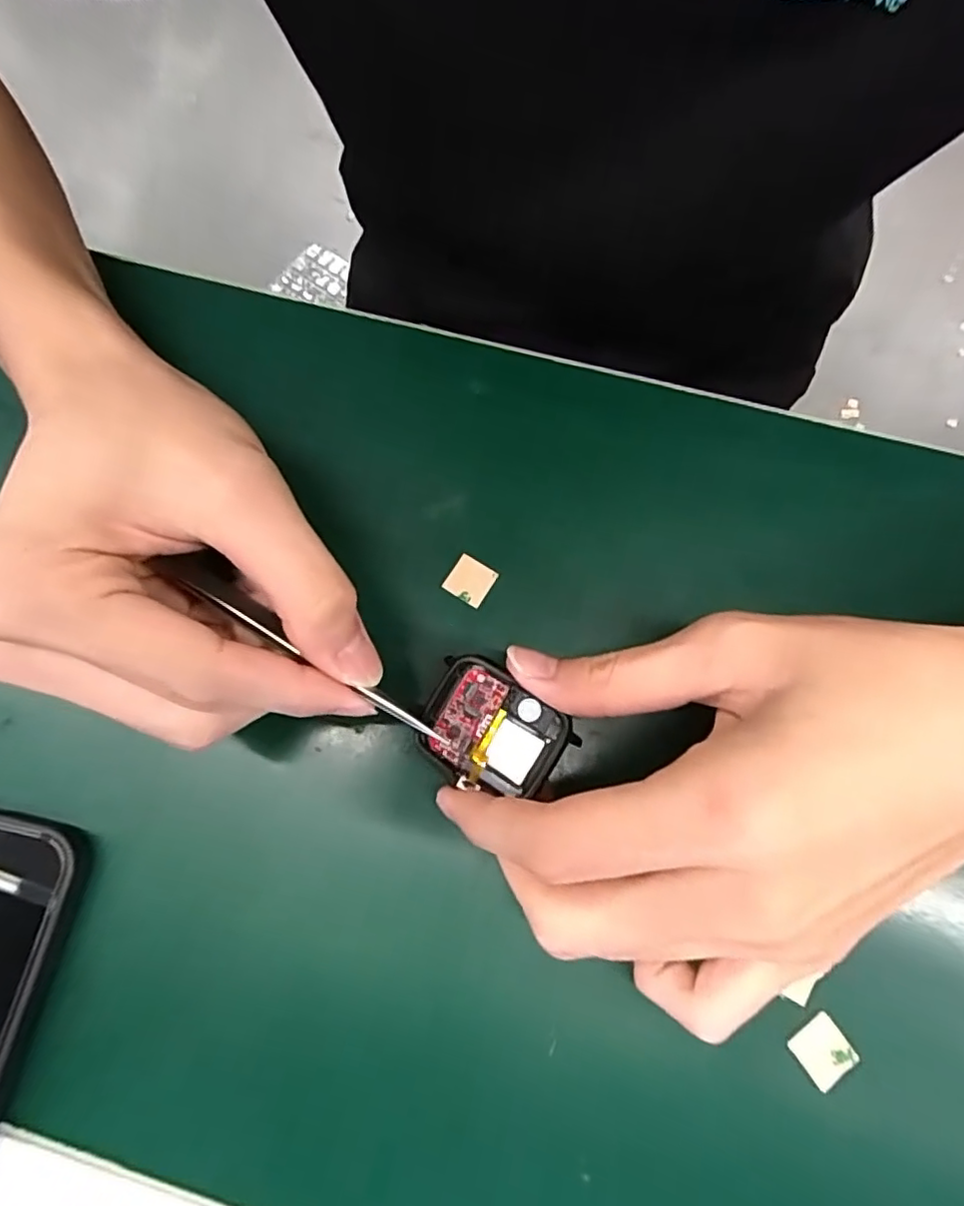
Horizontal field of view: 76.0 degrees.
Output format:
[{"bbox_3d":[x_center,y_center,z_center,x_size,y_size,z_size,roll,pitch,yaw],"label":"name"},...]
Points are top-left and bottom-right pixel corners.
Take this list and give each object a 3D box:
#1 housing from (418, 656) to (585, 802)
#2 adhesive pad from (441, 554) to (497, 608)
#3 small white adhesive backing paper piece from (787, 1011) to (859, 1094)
[{"bbox_3d":[0.003,0.040,0.193,0.044,0.011,0.035,30,77,7],"label":"housing"},{"bbox_3d":[-0.004,-0.009,0.224,0.015,0.004,0.015,31,77,7],"label":"adhesive pad"},{"bbox_3d":[0.103,0.135,0.186,0.016,0.004,0.015,-38,64,-2],"label":"small white adhesive backing paper piece"}]

